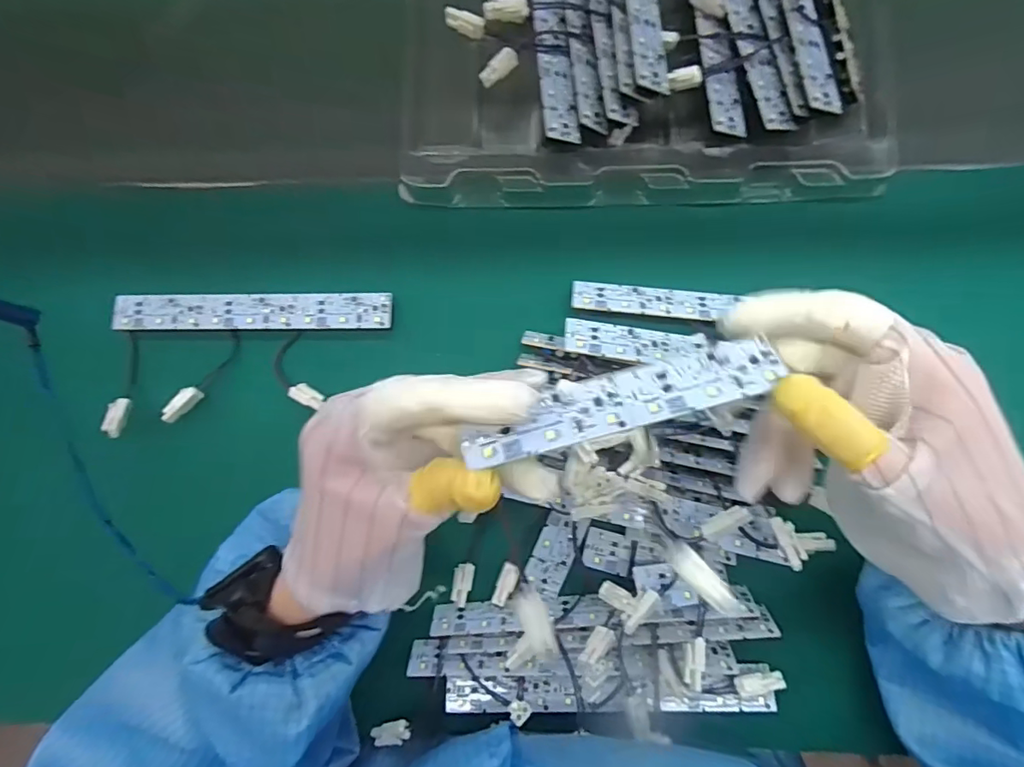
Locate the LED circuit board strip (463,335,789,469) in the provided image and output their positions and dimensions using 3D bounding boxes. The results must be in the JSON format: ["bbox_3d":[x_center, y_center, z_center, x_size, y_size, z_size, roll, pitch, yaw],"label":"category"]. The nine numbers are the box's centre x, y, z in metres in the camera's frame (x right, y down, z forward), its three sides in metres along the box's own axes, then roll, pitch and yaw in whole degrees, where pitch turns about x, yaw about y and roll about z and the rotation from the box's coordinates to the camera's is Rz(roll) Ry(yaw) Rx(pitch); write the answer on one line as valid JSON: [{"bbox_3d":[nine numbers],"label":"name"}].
[{"bbox_3d":[0.043,0.007,0.199,0.120,0.004,0.024,-16,60,-6],"label":"LED circuit board strip"}]

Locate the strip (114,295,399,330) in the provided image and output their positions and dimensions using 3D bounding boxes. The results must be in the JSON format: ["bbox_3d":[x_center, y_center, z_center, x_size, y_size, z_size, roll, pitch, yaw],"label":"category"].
[{"bbox_3d":[-0.178,-0.049,0.356,0.192,0.007,0.027,1,76,7],"label":"strip"}]

